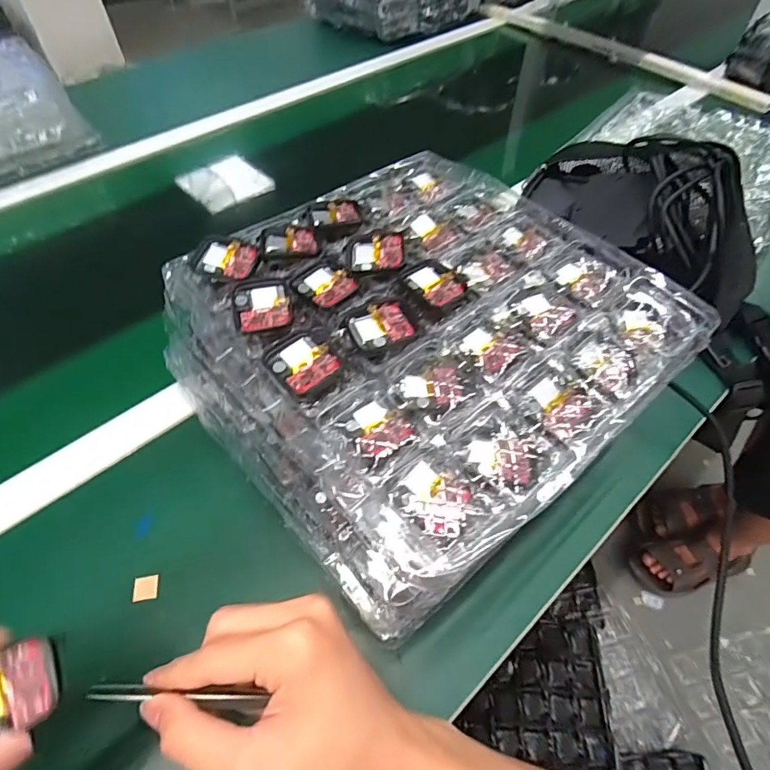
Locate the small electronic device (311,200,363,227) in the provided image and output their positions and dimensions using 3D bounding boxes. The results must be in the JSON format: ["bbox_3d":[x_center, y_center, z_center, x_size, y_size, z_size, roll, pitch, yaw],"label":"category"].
[{"bbox_3d":[-0.039,-0.137,0.377,0.039,0.005,0.033,-12,54,-8],"label":"small electronic device"}]

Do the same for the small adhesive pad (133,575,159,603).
[{"bbox_3d":[-0.165,0.140,0.325,0.015,0.004,0.016,-9,54,-6],"label":"small adhesive pad"}]

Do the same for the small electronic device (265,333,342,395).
[{"bbox_3d":[-0.049,-0.014,0.280,0.033,0.005,0.040,-37,61,-24],"label":"small electronic device"}]

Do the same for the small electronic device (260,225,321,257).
[{"bbox_3d":[-0.070,-0.106,0.346,0.041,0.006,0.034,-9,54,-6],"label":"small electronic device"}]

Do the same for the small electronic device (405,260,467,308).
[{"bbox_3d":[0.036,-0.067,0.330,0.037,0.019,0.038,-32,59,-21],"label":"small electronic device"}]

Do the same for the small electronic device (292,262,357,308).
[{"bbox_3d":[-0.040,-0.067,0.320,0.038,0.005,0.034,38,62,25],"label":"small electronic device"}]

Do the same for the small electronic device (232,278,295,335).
[{"bbox_3d":[-0.079,-0.052,0.307,0.036,0.008,0.040,-12,54,-8],"label":"small electronic device"}]

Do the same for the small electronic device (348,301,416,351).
[{"bbox_3d":[-0.002,-0.038,0.298,0.040,0.004,0.031,-22,56,-15],"label":"small electronic device"}]

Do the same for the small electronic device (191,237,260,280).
[{"bbox_3d":[-0.111,-0.091,0.334,0.039,0.011,0.037,14,55,11],"label":"small electronic device"}]

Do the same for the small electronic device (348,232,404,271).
[{"bbox_3d":[-0.006,-0.096,0.342,0.039,0.010,0.032,-3,53,-1],"label":"small electronic device"}]

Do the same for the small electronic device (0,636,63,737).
[{"bbox_3d":[-0.166,0.133,0.205,0.042,0.010,0.034,-16,55,-11],"label":"small electronic device"}]

